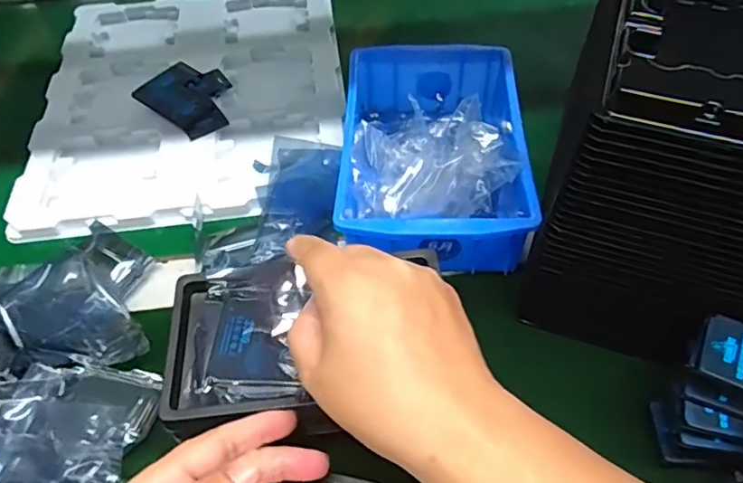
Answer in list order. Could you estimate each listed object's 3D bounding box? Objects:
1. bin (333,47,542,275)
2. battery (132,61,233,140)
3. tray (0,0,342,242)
[{"bbox_3d":[0.046,-0.070,0.433,0.127,0.060,0.197,1,55,3],"label":"bin"},{"bbox_3d":[-0.162,-0.134,0.516,0.097,0.019,0.077,36,63,24],"label":"battery"},{"bbox_3d":[-0.169,-0.146,0.534,0.272,0.014,0.318,-5,53,-1],"label":"tray"}]

